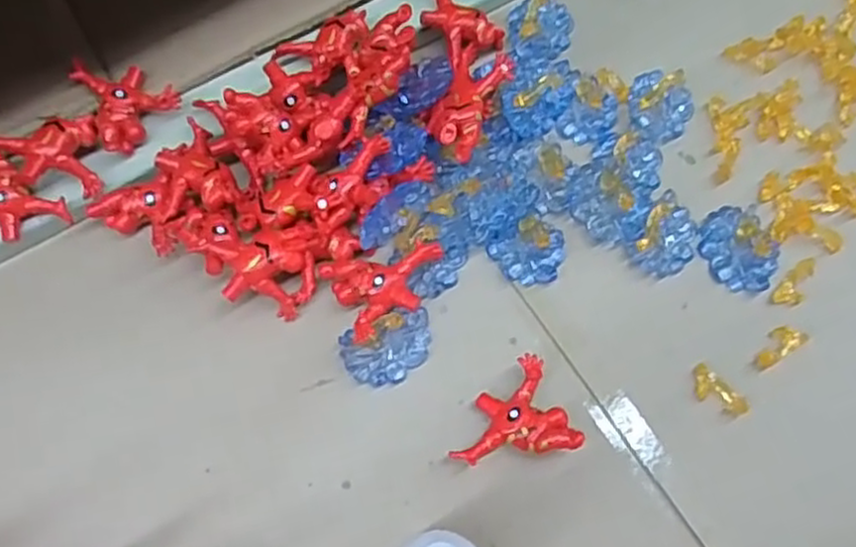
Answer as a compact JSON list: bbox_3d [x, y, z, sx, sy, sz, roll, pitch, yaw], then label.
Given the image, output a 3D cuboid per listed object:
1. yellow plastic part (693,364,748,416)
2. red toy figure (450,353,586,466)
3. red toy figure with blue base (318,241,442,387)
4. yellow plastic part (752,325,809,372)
[{"bbox_3d":[0.115,0.047,0.293,0.011,0.005,0.025,-39,74,-13],"label":"yellow plastic part"},{"bbox_3d":[0.032,0.052,0.286,0.046,0.018,0.038,-7,70,-2],"label":"red toy figure"},{"bbox_3d":[-0.015,0.017,0.300,0.046,0.018,0.050,-12,70,-4],"label":"red toy figure with blue base"},{"bbox_3d":[0.142,0.029,0.299,0.024,0.004,0.011,-31,72,-11],"label":"yellow plastic part"}]

